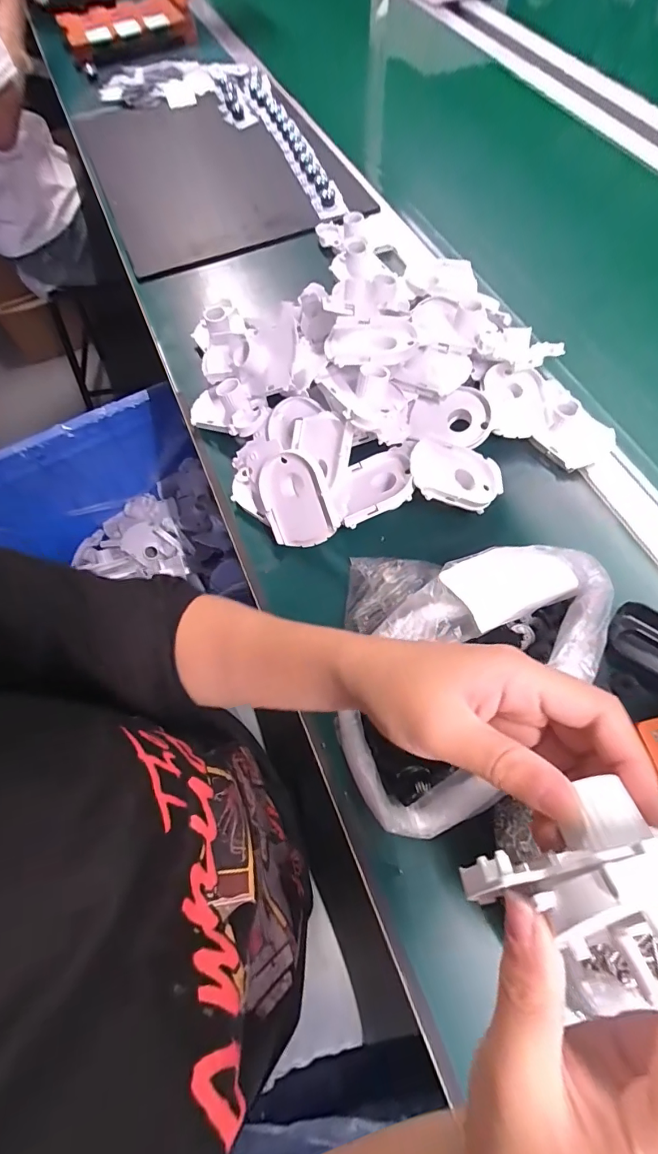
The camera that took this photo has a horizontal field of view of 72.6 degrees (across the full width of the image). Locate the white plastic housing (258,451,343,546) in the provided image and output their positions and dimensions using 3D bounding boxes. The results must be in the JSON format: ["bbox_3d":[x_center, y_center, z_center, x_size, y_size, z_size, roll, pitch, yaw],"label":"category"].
[{"bbox_3d":[-0.030,-0.071,0.421,0.067,0.019,0.086,-19,99,25],"label":"white plastic housing"}]

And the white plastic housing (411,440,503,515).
[{"bbox_3d":[0.124,-0.097,0.435,0.097,0.013,0.072,11,61,-17],"label":"white plastic housing"}]

